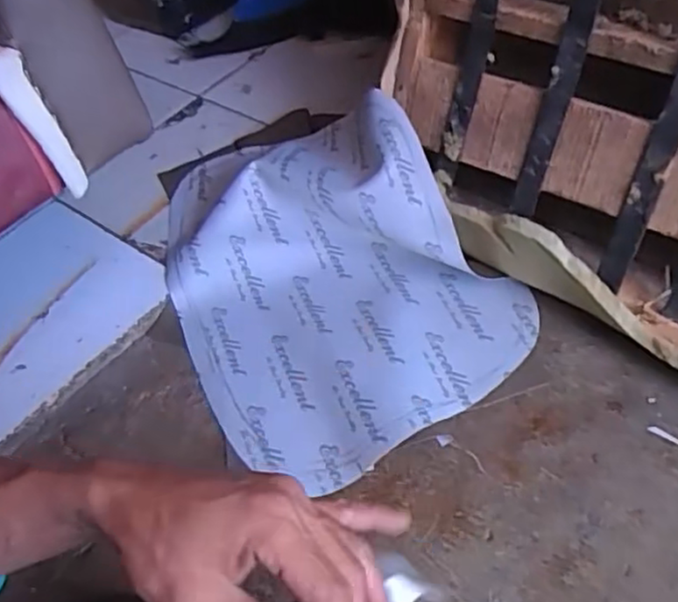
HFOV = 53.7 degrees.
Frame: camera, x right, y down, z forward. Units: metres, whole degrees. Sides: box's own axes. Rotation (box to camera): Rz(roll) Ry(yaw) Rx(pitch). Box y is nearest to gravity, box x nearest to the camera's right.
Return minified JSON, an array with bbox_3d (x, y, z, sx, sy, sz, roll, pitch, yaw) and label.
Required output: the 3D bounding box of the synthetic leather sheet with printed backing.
[{"bbox_3d":[-0.003,-0.064,0.793,0.316,0.172,0.464,-27,51,-14],"label":"synthetic leather sheet with printed backing"}]

